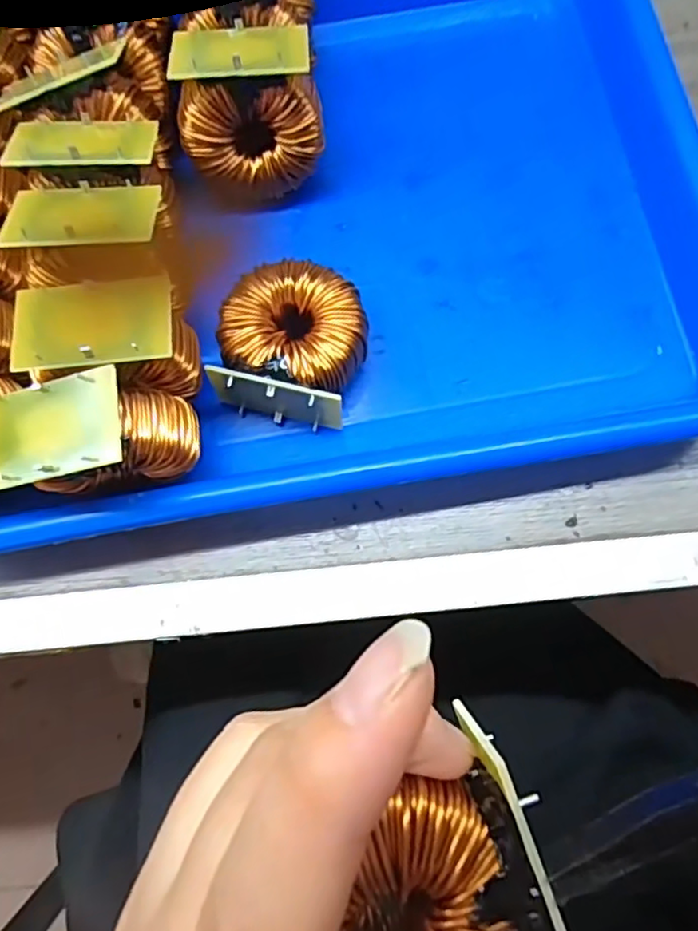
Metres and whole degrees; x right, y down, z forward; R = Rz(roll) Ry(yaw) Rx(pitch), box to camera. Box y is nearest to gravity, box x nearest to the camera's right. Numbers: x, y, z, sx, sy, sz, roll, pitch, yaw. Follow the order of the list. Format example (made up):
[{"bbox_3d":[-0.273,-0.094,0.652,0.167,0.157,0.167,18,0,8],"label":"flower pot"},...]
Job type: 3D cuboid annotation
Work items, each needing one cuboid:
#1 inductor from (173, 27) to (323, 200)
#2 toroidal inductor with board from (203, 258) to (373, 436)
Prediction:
[{"bbox_3d":[-0.038,-0.143,0.255,0.055,0.061,0.051,0,77,1],"label":"inductor"},{"bbox_3d":[-0.021,-0.047,0.248,0.054,0.029,0.054,0,71,1],"label":"toroidal inductor with board"}]

